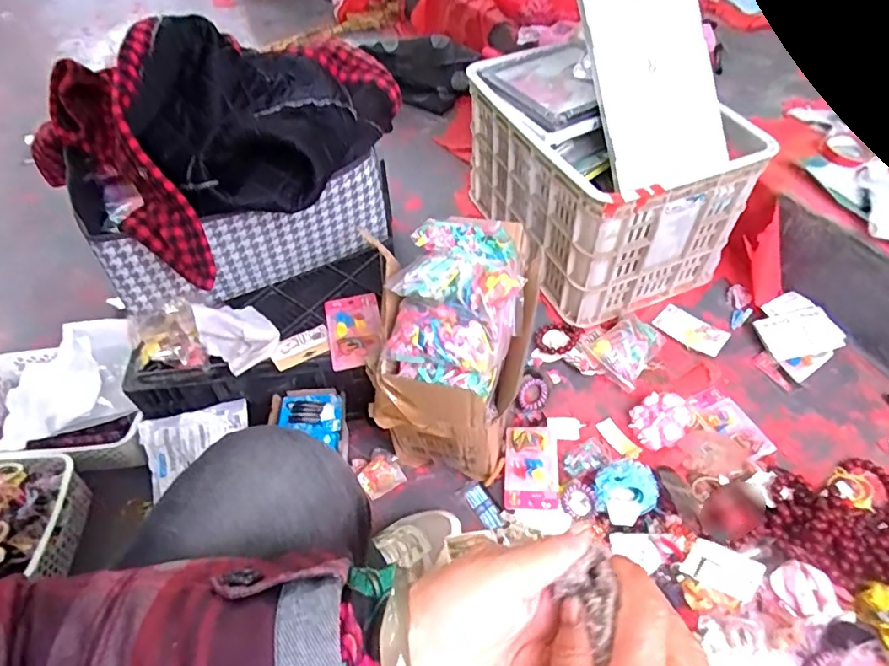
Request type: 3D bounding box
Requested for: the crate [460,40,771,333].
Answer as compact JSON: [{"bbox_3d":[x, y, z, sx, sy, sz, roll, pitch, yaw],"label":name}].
[{"bbox_3d":[0.291,-0.320,1.072,0.336,0.333,0.473,-19,52,-13],"label":"crate"}]

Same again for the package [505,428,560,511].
[{"bbox_3d":[0.132,0.204,0.833,0.077,0.019,0.129,2,51,4],"label":"package"}]

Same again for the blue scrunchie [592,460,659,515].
[{"bbox_3d":[0.267,0.228,0.808,0.088,0.038,0.081,6,51,8],"label":"blue scrunchie"}]

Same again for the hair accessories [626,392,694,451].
[{"bbox_3d":[0.350,0.142,0.888,0.098,0.034,0.083,-29,55,-20],"label":"hair accessories"}]

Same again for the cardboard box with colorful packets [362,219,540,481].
[{"bbox_3d":[0.013,0.039,0.788,0.197,0.320,0.233,3,51,5],"label":"cardboard box with colorful packets"}]

